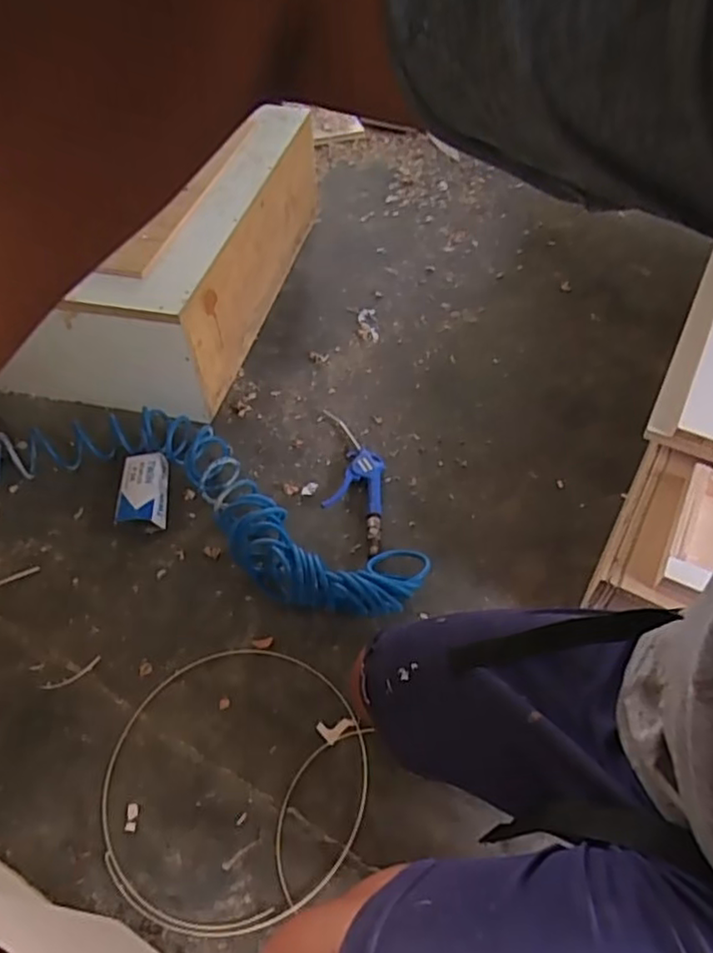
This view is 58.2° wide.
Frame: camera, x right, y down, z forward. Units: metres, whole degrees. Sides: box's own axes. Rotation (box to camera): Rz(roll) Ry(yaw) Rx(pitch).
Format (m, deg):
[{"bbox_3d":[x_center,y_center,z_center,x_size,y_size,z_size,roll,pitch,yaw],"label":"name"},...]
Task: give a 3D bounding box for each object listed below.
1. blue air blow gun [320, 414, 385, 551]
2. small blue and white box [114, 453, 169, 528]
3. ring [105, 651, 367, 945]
[{"bbox_3d":[-0.005,0.000,1.003,0.093,0.023,0.280,2,52,2],"label":"blue air blow gun"},{"bbox_3d":[-0.325,0.022,0.979,0.075,0.031,0.124,-3,52,-2],"label":"small blue and white box"},{"bbox_3d":[-0.139,0.344,0.735,0.300,0.012,0.301,0,52,0],"label":"ring"}]

